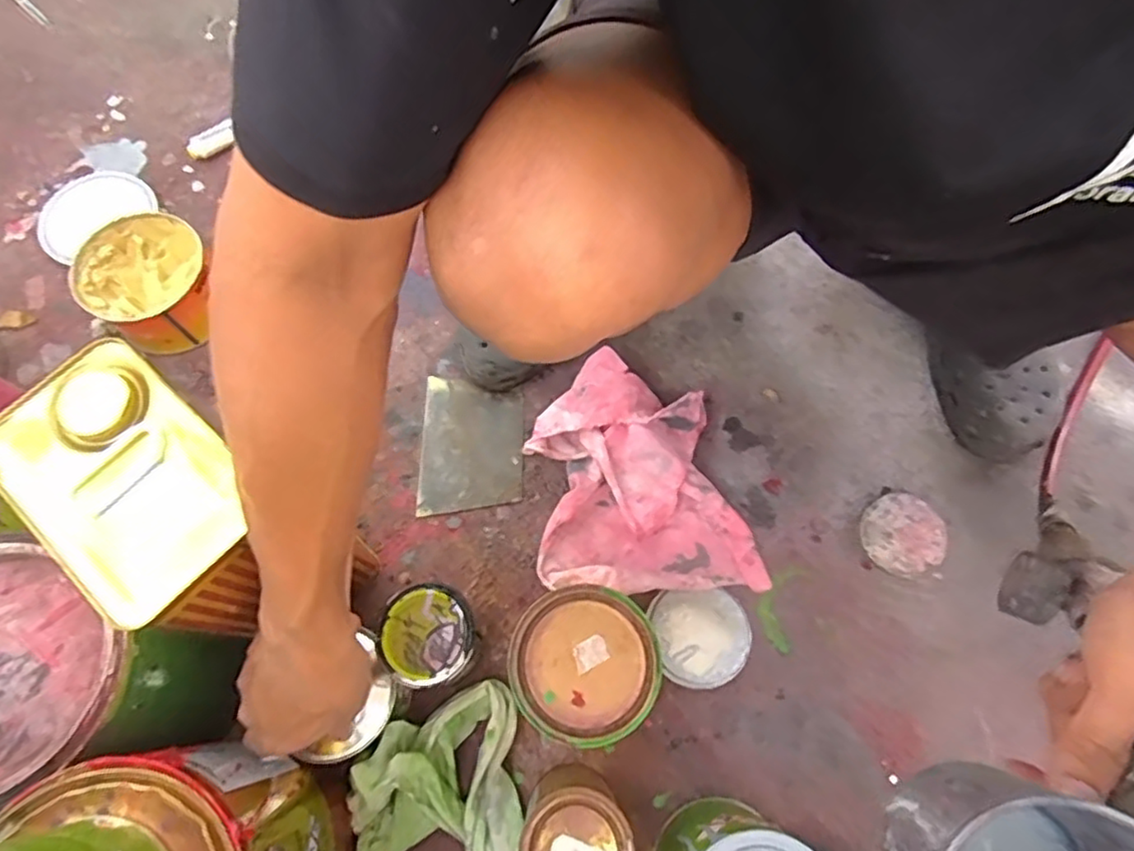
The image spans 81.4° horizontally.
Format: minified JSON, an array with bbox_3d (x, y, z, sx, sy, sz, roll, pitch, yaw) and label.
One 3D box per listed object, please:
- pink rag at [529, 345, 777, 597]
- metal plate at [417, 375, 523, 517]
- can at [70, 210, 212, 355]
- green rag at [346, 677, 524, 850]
[{"bbox_3d":[0.067,0.044,0.616,0.201,0.047,0.226,-7,69,-4],"label":"pink rag"},{"bbox_3d":[-0.094,0.021,0.655,0.098,0.010,0.132,4,72,-7],"label":"metal plate"},{"bbox_3d":[-0.417,-0.144,0.667,0.124,0.071,0.117,0,69,-1],"label":"can"},{"bbox_3d":[-0.105,0.280,0.522,0.132,0.057,0.125,-6,69,-3],"label":"green rag"}]

